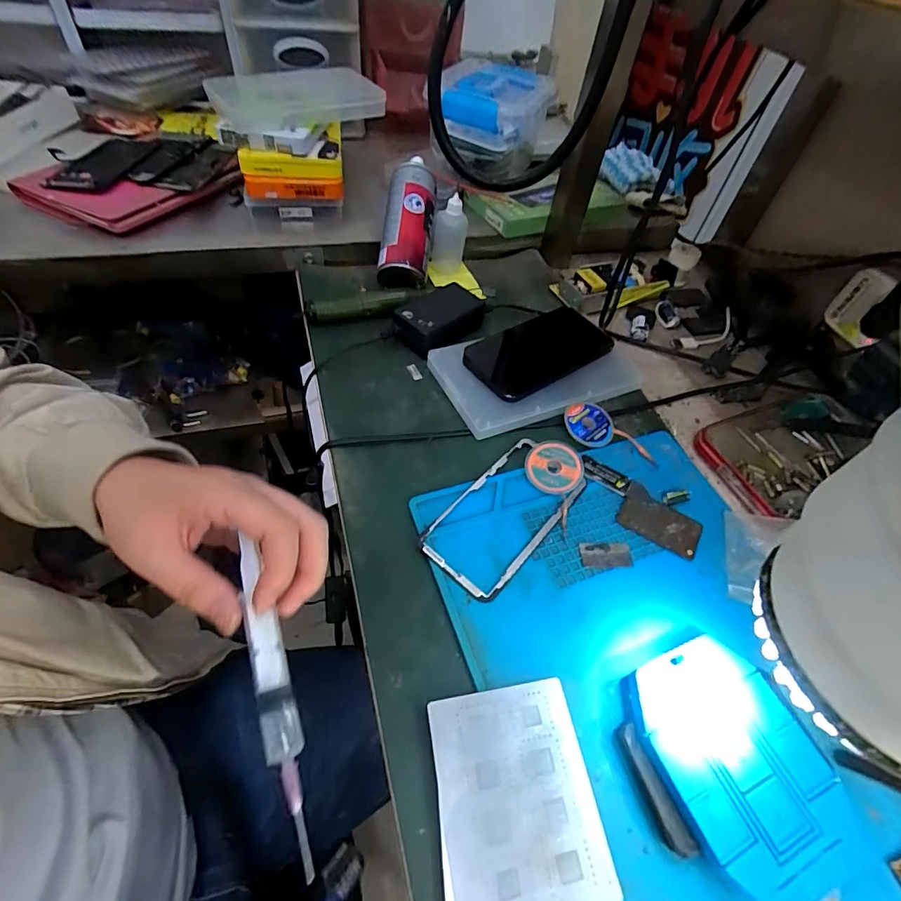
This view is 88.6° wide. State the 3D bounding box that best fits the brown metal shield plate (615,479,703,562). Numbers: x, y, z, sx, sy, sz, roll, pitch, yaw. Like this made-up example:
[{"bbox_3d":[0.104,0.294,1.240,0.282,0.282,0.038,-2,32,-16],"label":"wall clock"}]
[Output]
[{"bbox_3d":[0.165,0.055,0.363,0.060,0.004,0.044,27,54,15],"label":"brown metal shield plate"}]

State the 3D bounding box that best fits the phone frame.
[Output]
[{"bbox_3d":[0.042,0.047,0.353,0.069,0.005,0.139,36,57,20],"label":"phone frame"}]

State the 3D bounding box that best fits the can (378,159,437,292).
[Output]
[{"bbox_3d":[-0.045,-0.248,0.498,0.055,0.043,0.150,4,80,-3],"label":"can"}]

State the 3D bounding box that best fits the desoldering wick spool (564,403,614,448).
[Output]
[{"bbox_3d":[0.123,-0.024,0.409,0.043,0.007,0.041,19,53,9],"label":"desoldering wick spool"}]

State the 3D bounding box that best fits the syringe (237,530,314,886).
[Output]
[{"bbox_3d":[-0.090,0.122,0.235,0.017,0.011,0.154,-14,73,-16],"label":"syringe"}]

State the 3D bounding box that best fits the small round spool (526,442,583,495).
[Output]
[{"bbox_3d":[0.084,0.015,0.376,0.044,0.009,0.044,-3,68,7],"label":"small round spool"}]

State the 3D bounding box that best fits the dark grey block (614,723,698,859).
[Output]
[{"bbox_3d":[0.109,0.181,0.249,0.009,0.018,0.059,-15,55,-17],"label":"dark grey block"}]

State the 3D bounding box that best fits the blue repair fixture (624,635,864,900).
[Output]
[{"bbox_3d":[0.158,0.172,0.258,0.087,0.024,0.116,-18,56,-19],"label":"blue repair fixture"}]

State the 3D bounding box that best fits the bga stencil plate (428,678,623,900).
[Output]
[{"bbox_3d":[0.035,0.182,0.245,0.080,0.004,0.099,-5,54,-10],"label":"bga stencil plate"}]

